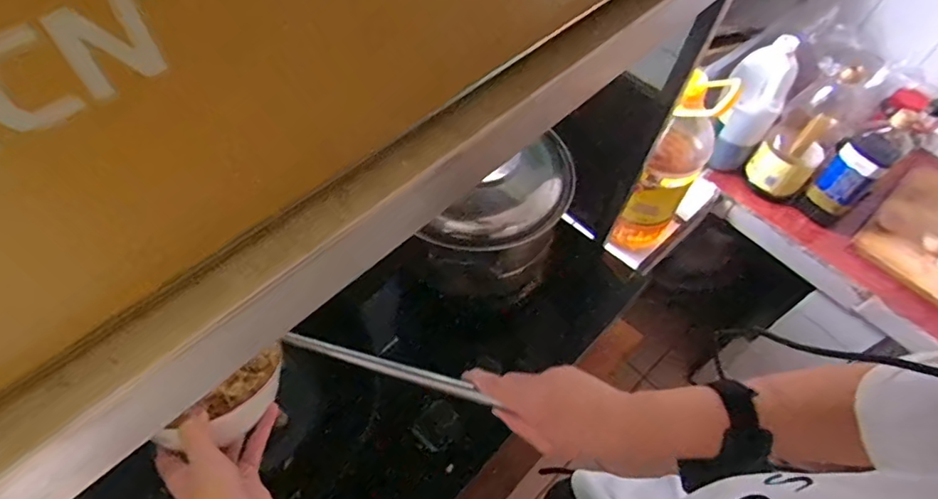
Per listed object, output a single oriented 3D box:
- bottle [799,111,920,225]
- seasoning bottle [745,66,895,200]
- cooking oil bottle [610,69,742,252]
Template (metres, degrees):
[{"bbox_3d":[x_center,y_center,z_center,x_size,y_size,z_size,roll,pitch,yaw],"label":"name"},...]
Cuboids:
[{"bbox_3d":[0.699,-0.158,0.980,0.086,0.223,0.079,-36,66,-24],"label":"bottle"},{"bbox_3d":[0.619,-0.215,1.003,0.112,0.258,0.109,40,62,20],"label":"seasoning bottle"},{"bbox_3d":[0.334,-0.127,0.915,0.081,0.323,0.116,27,59,13],"label":"cooking oil bottle"}]

